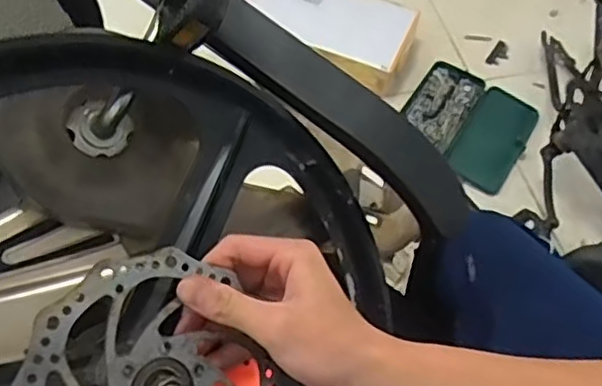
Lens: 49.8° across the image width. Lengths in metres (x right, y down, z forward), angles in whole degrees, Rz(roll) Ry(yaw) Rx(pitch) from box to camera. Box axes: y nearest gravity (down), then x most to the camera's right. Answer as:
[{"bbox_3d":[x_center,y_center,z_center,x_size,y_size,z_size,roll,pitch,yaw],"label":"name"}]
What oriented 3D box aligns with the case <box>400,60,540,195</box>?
[{"bbox_3d":[0.337,-0.143,1.325,0.244,0.032,0.242,33,68,10],"label":"case"}]

